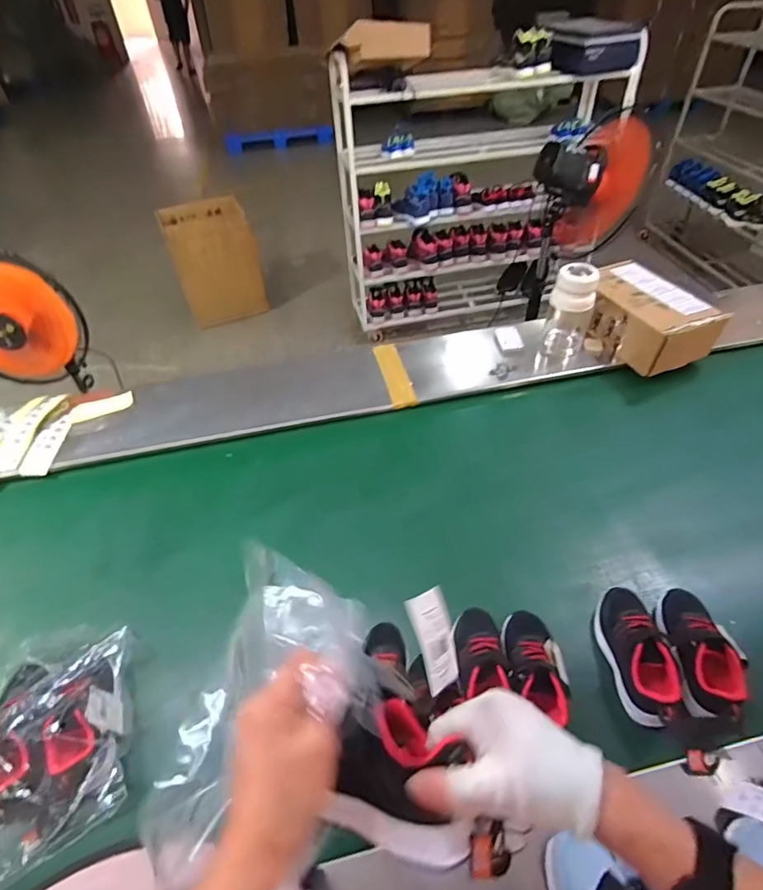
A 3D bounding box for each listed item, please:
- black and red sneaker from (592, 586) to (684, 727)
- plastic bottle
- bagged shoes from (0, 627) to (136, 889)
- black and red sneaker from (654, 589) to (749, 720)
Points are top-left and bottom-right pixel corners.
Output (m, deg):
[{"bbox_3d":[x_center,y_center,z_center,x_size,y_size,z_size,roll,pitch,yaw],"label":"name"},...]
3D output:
[{"bbox_3d":[0.387,0.310,0.736,0.080,0.069,0.201,-4,45,-1],"label":"black and red sneaker"},{"bbox_3d":[0.468,-0.313,1.239,0.104,0.270,0.106,14,47,16],"label":"plastic bottle"},{"bbox_3d":[-0.427,0.394,0.655,0.177,0.078,0.273,-15,46,-12],"label":"bagged shoes"},{"bbox_3d":[0.481,0.302,0.733,0.087,0.072,0.188,0,45,2],"label":"black and red sneaker"}]

